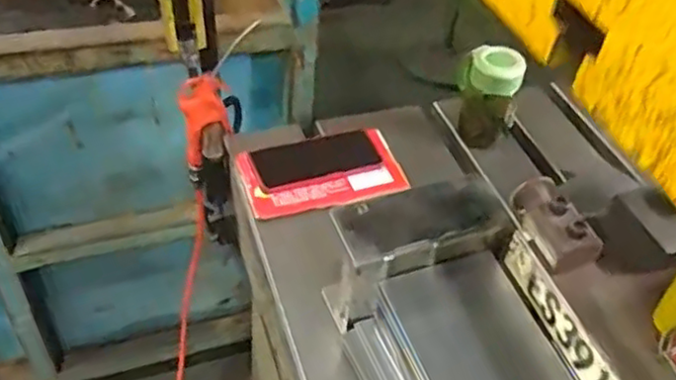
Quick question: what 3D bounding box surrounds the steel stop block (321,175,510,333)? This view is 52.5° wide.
[{"bbox_3d":[0.074,0.068,0.696,0.168,0.134,0.073,-13,47,-19],"label":"steel stop block"}]

